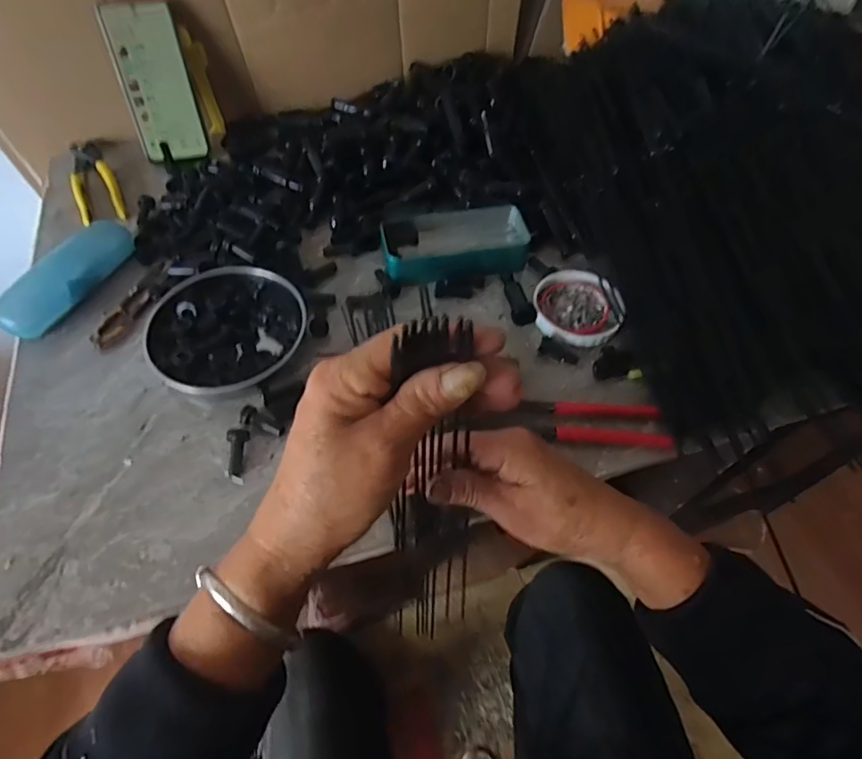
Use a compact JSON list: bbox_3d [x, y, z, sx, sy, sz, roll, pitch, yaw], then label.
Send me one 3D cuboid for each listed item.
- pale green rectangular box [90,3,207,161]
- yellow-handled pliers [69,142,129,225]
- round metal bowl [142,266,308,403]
[{"bbox_3d":[-0.322,-0.344,0.606,0.076,0.160,0.013,-15,32,-12],"label":"pale green rectangular box"},{"bbox_3d":[-0.397,-0.231,0.607,0.047,0.010,0.159,-25,59,-18],"label":"yellow-handled pliers"},{"bbox_3d":[-0.185,-0.048,0.470,0.135,0.029,0.119,-24,59,-17],"label":"round metal bowl"}]

